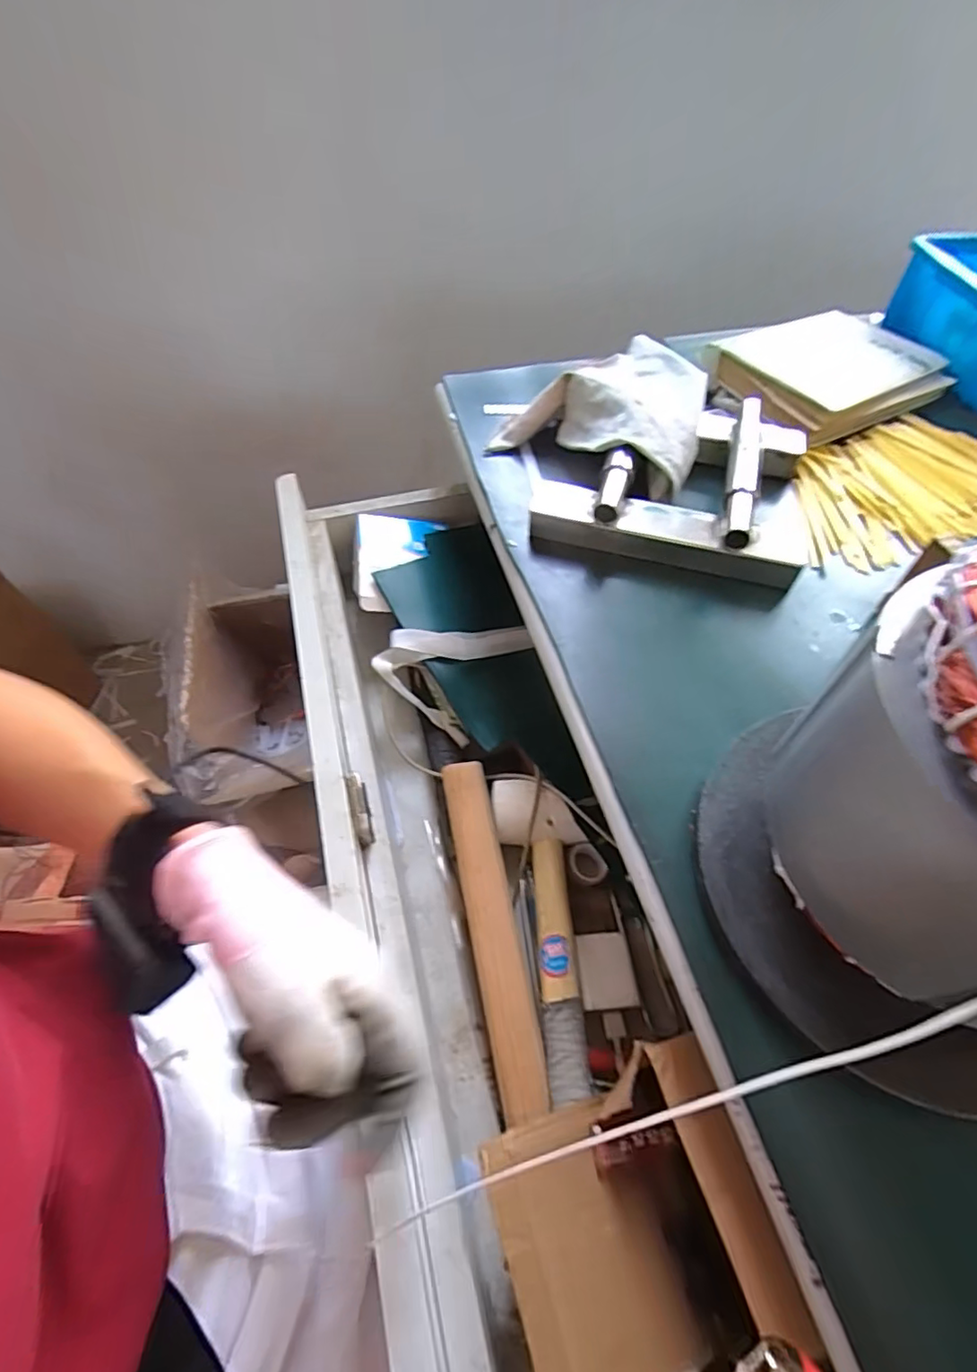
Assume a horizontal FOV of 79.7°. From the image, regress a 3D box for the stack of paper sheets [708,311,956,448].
[{"bbox_3d":[0.332,-0.308,0.572,0.231,0.039,0.149,-27,59,-20],"label":"stack of paper sheets"}]

